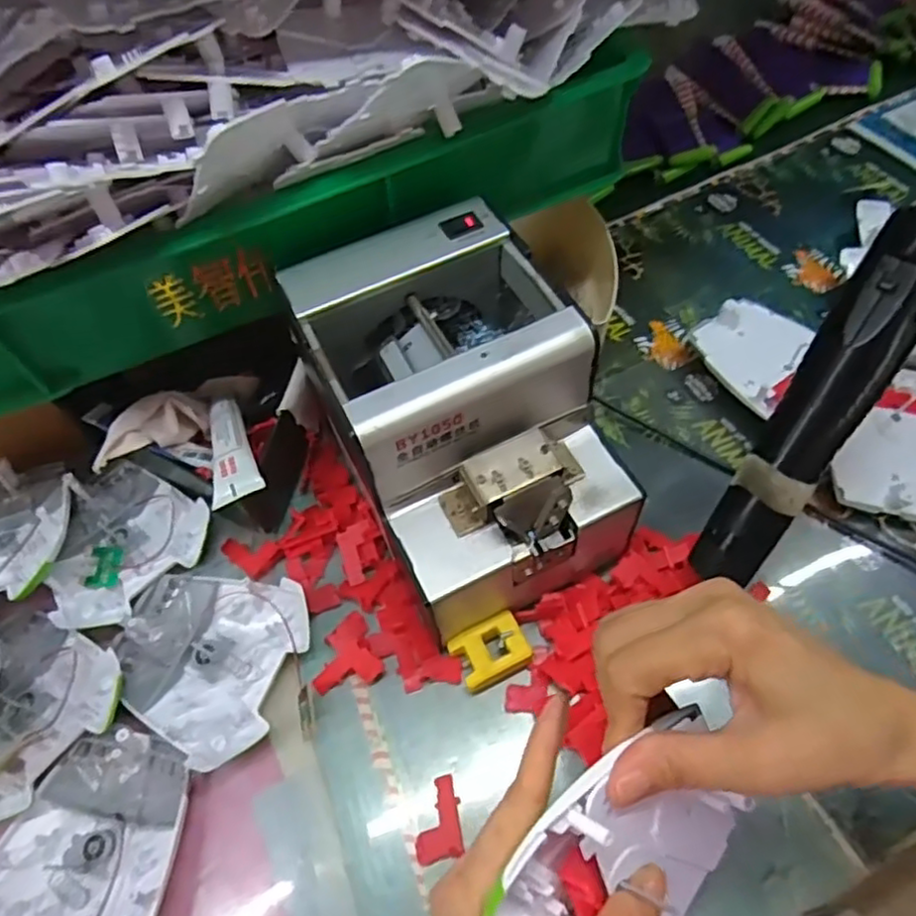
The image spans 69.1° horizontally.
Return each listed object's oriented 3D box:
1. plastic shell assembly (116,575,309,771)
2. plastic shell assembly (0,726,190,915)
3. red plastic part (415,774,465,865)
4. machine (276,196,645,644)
[{"bbox_3d":[-0.144,0.111,0.376,0.103,0.023,0.097,-2,59,3],"label":"plastic shell assembly"},{"bbox_3d":[-0.179,0.197,0.330,0.092,0.026,0.109,20,62,15],"label":"plastic shell assembly"},{"bbox_3d":[-0.010,0.181,0.334,0.023,0.005,0.037,-6,58,0],"label":"red plastic part"},{"bbox_3d":[0.002,-0.016,0.371,0.122,0.143,0.173,-26,60,-12],"label":"machine"}]

